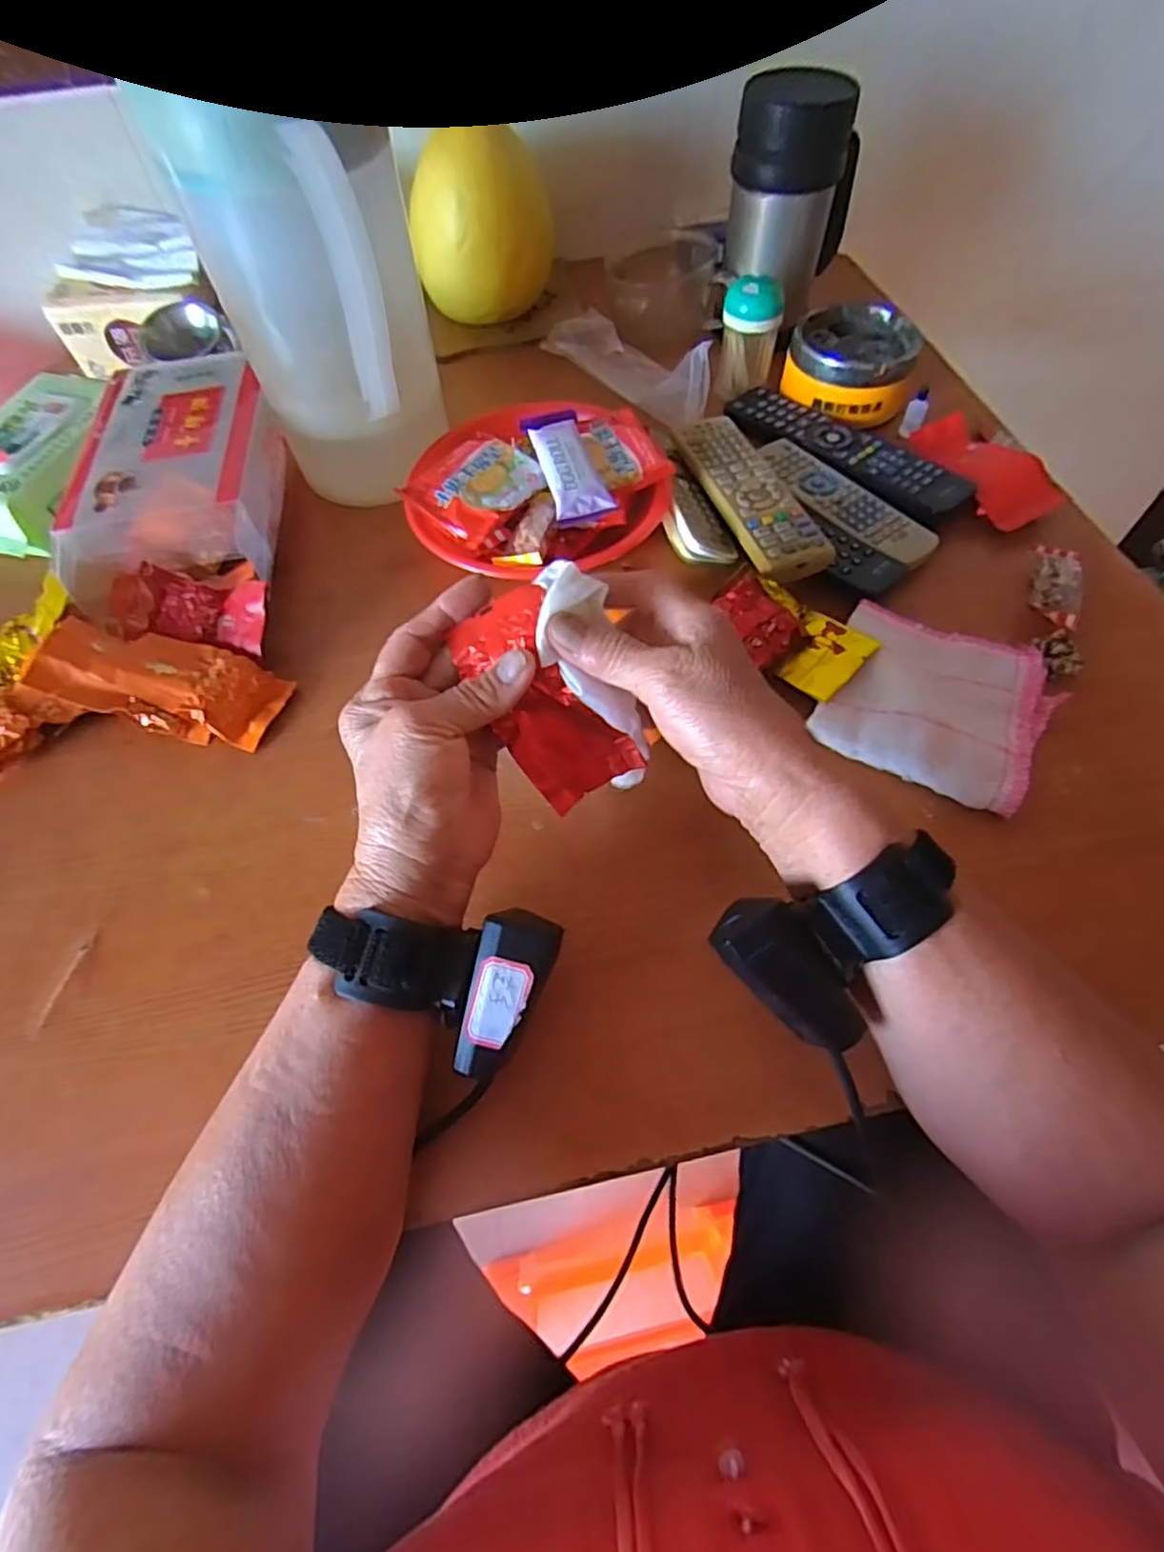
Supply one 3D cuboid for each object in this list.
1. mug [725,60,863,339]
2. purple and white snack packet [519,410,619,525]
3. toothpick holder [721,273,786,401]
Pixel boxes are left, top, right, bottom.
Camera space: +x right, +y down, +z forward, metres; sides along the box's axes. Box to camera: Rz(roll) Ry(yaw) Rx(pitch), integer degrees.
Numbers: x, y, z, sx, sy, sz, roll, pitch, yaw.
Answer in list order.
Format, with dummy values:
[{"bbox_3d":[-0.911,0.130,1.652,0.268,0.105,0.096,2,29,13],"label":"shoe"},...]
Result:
[{"bbox_3d":[0.178,-0.494,0.576,0.090,0.156,0.109,18,62,13],"label":"mug"},{"bbox_3d":[-0.011,-0.221,0.470,0.039,0.016,0.102,-15,60,-7],"label":"purple and white snack packet"},{"bbox_3d":[0.141,-0.373,0.561,0.046,0.069,0.046,-5,60,-1],"label":"toothpick holder"}]

